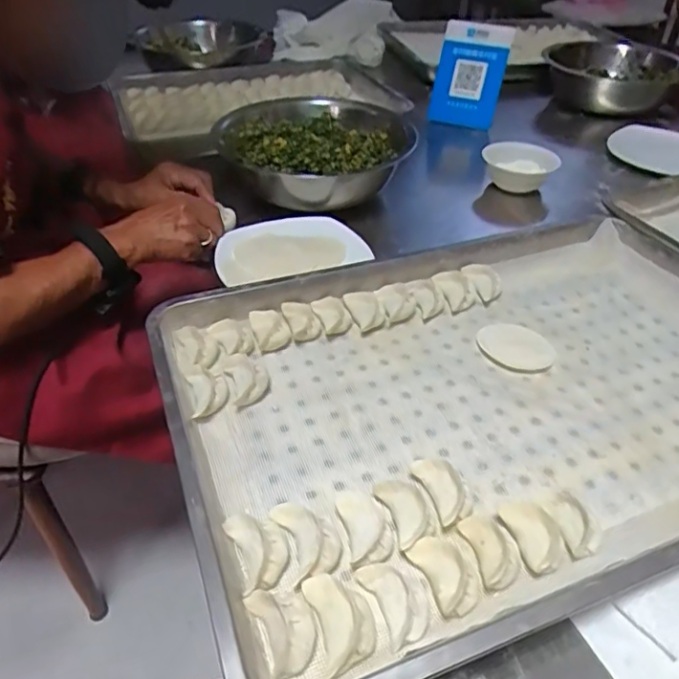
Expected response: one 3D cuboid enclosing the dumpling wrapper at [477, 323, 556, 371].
[{"bbox_3d":[0.186,0.005,0.594,0.076,0.004,0.076,1,41,-1],"label":"dumpling wrapper"}]

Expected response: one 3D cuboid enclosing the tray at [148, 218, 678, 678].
[{"bbox_3d":[0.151,0.038,0.516,0.574,0.050,0.390,-14,44,-17],"label":"tray"}]

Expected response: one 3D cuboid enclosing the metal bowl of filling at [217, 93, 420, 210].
[{"bbox_3d":[-0.044,-0.284,0.834,0.252,0.082,0.257,-16,44,-19],"label":"metal bowl of filling"}]

